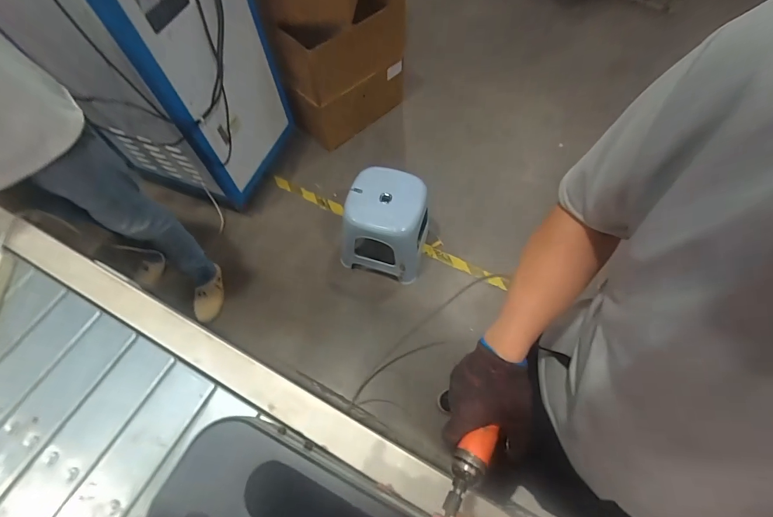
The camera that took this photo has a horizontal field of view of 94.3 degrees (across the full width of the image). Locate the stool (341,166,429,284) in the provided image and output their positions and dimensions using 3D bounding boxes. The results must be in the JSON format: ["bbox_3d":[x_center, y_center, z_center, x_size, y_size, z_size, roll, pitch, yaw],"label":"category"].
[{"bbox_3d":[0.003,-0.125,1.453,0.314,0.371,0.294,15,67,7],"label":"stool"}]

